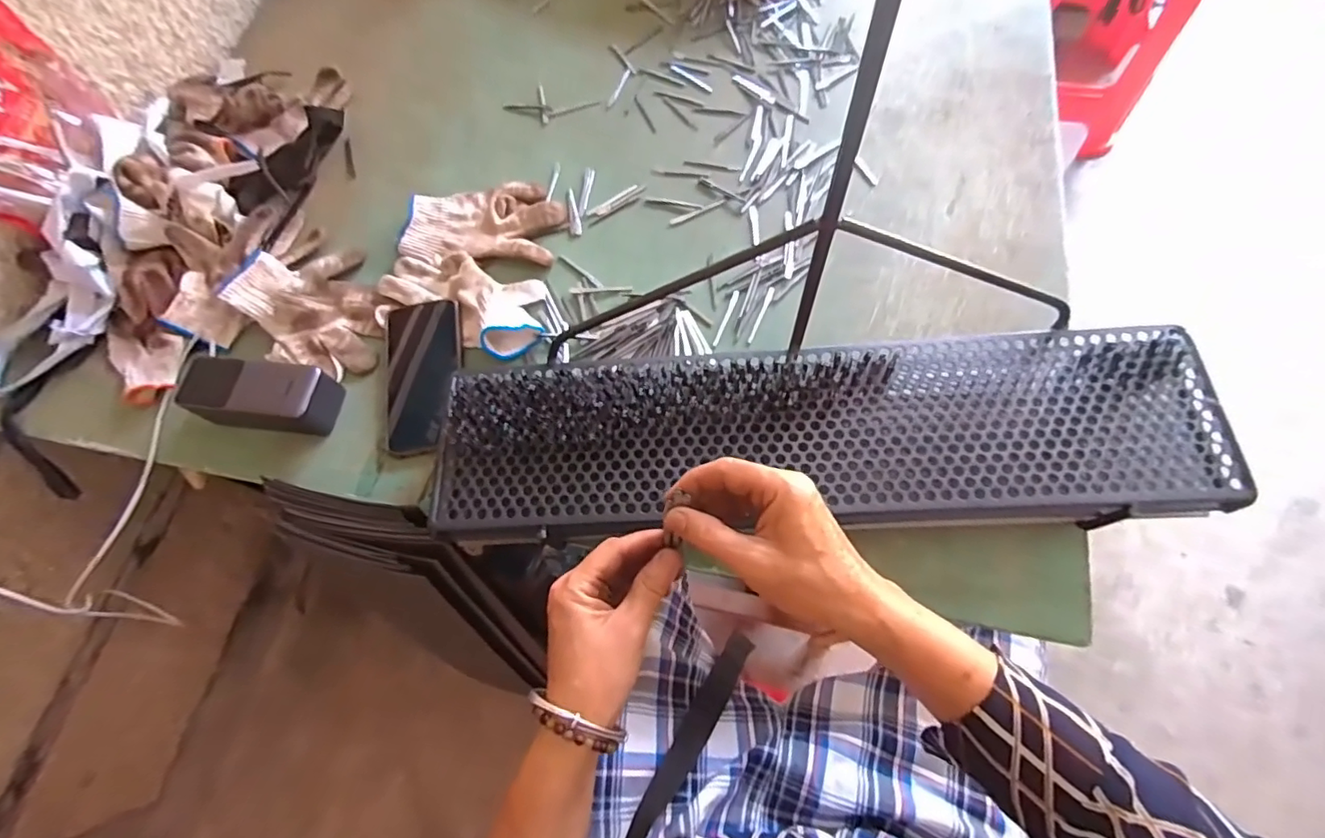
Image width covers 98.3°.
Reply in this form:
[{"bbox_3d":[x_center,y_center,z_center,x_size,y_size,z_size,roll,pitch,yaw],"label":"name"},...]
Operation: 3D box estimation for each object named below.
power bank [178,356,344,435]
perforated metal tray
[{"bbox_3d":[-0.386,-0.023,0.542,0.138,0.039,0.058,7,68,6],"label":"power bank"},{"bbox_3d":[0.117,0.011,0.450,0.589,0.027,0.144,-2,67,3],"label":"perforated metal tray"}]

